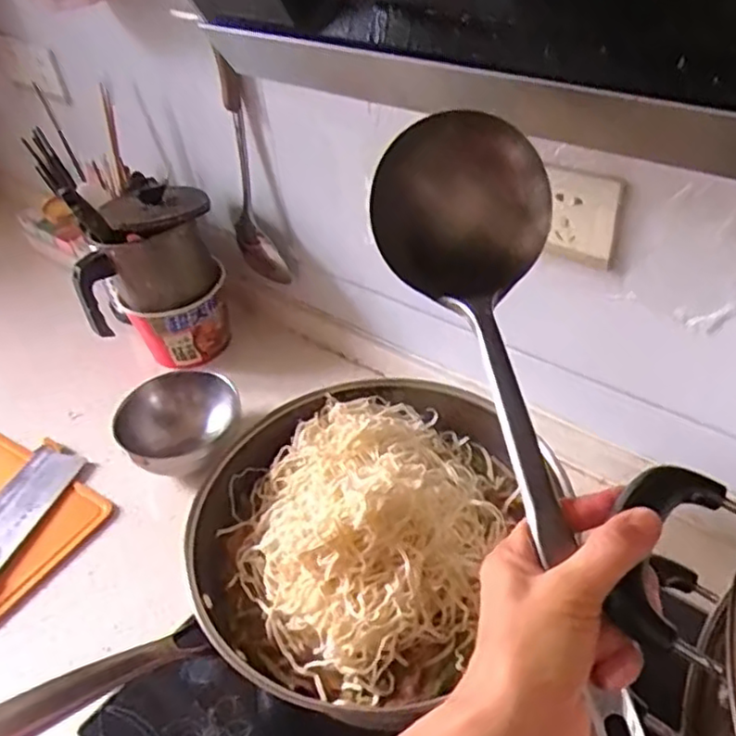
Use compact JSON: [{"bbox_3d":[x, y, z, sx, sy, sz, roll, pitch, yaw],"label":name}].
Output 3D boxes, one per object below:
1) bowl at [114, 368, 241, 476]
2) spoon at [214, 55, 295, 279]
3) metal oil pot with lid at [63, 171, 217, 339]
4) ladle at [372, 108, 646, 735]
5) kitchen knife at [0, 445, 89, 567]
[{"bbox_3d":[-0.219,0.066,0.800,0.133,0.055,0.142,-4,42,3],"label":"bowl"},{"bbox_3d":[-0.150,-0.229,0.854,0.057,0.320,0.074,-13,43,-7],"label":"spoon"},{"bbox_3d":[-0.284,-0.153,0.870,0.160,0.155,0.132,-11,42,-5],"label":"metal oil pot with lid"},{"bbox_3d":[0.083,0.017,0.354,0.097,0.059,0.344,-11,67,-5],"label":"ladle"},{"bbox_3d":[-0.419,0.192,0.738,0.084,0.017,0.277,8,44,15],"label":"kitchen knife"}]

